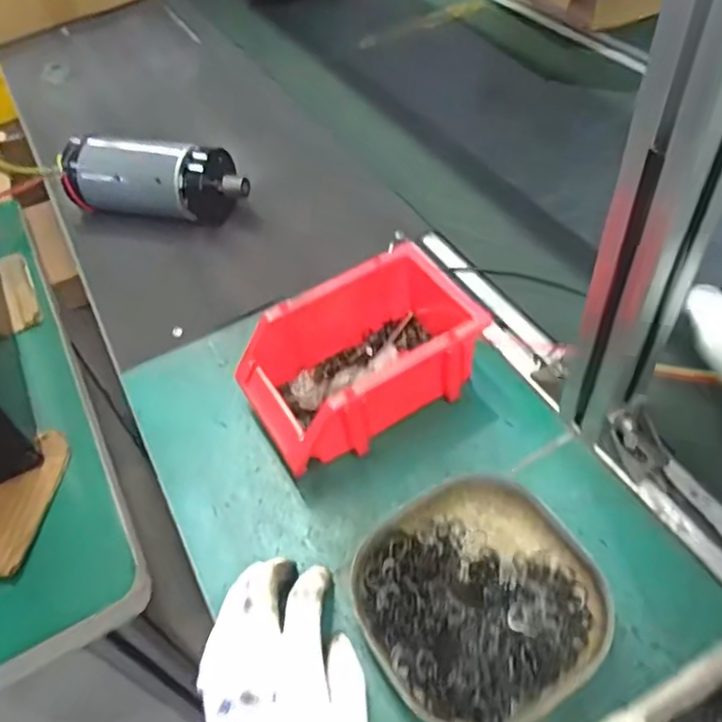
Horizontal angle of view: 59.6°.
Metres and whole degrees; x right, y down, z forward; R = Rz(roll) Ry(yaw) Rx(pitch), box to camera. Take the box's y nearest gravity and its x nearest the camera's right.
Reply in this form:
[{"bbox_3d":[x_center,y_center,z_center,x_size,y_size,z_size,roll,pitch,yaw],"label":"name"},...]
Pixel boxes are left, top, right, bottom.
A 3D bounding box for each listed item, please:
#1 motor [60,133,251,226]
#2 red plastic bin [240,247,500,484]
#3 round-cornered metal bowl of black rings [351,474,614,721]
[{"bbox_3d":[-0.228,-0.200,0.702,0.208,0.082,0.076,9,51,13],"label":"motor"},{"bbox_3d":[0.003,-0.008,0.511,0.189,0.068,0.113,-27,53,-17],"label":"red plastic bin"},{"bbox_3d":[0.074,0.150,0.407,0.143,0.027,0.149,-22,51,-13],"label":"round-cornered metal bowl of black rings"}]

